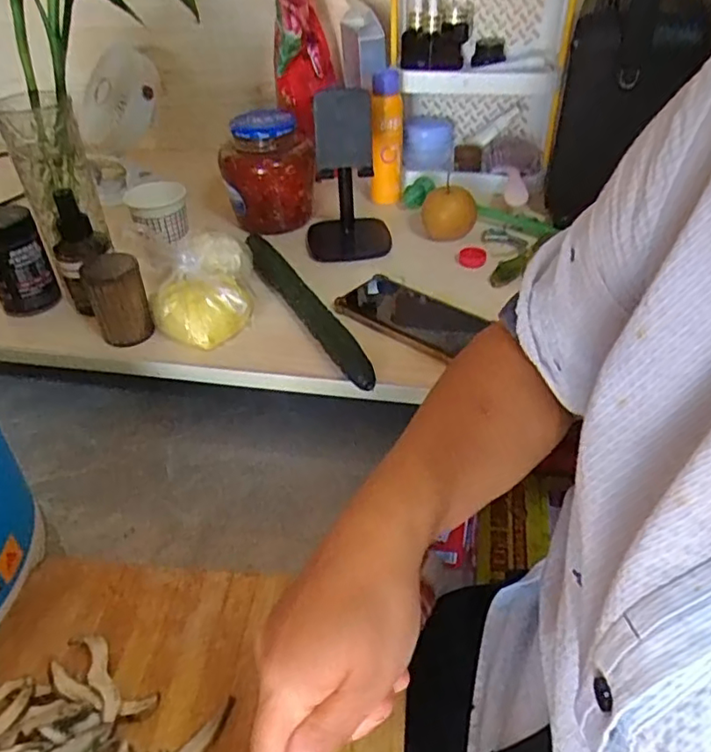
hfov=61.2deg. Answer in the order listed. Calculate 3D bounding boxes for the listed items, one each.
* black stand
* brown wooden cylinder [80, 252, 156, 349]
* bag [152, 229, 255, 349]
[{"bbox_3d":[-0.014,-0.237,0.710,0.102,0.178,0.093,-3,39,-1],"label":"black stand"},{"bbox_3d":[-0.238,-0.077,0.606,0.054,0.082,0.047,-19,42,-19],"label":"brown wooden cylinder"},{"bbox_3d":[-0.160,-0.093,0.623,0.101,0.065,0.123,-6,39,-4],"label":"bag"}]

